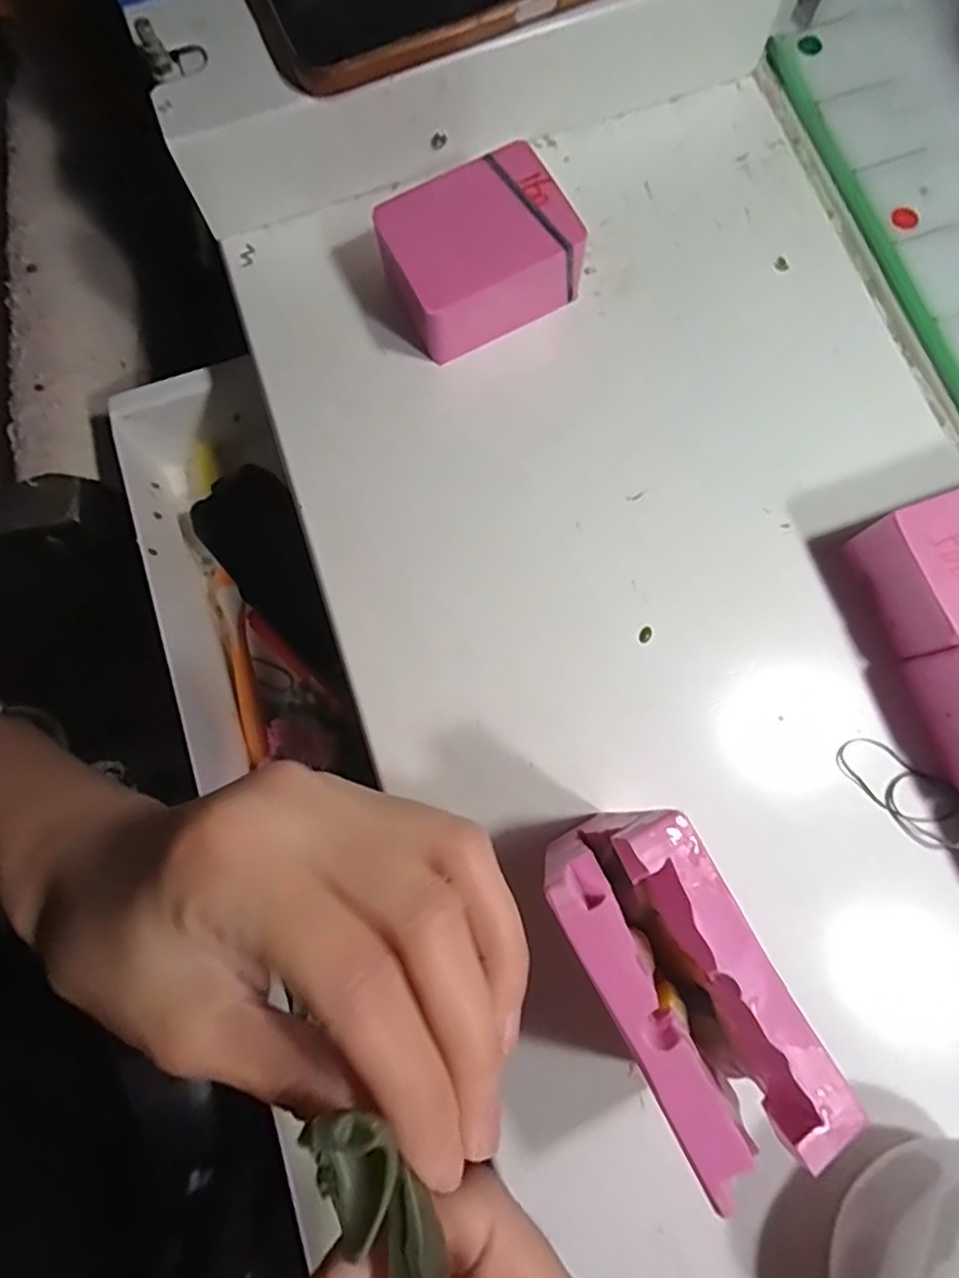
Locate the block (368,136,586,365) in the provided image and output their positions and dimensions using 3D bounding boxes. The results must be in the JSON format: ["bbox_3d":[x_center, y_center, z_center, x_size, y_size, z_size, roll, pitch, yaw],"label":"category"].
[{"bbox_3d":[-0.001,-0.151,0.255,0.070,0.033,0.052,-27,80,-4],"label":"block"}]

